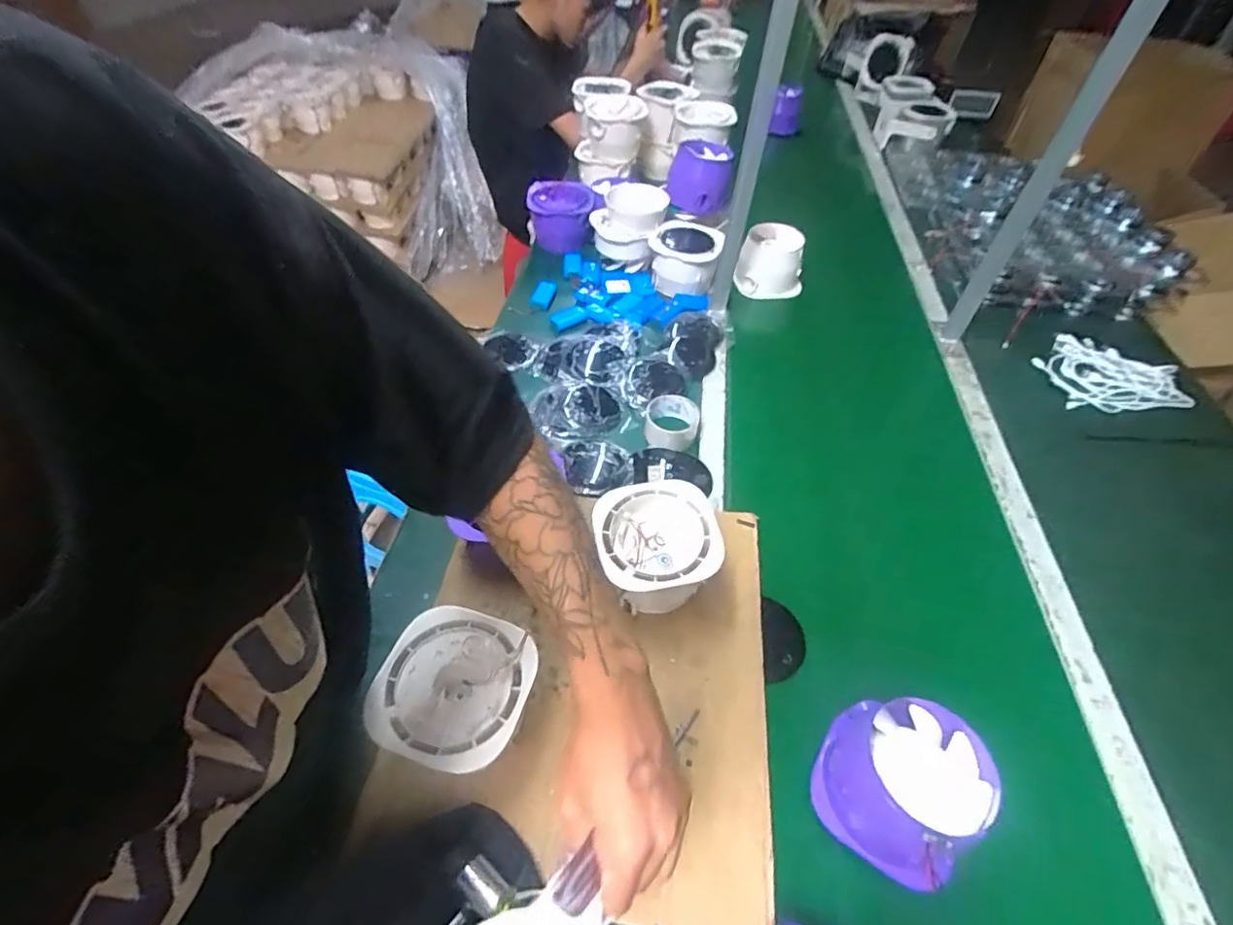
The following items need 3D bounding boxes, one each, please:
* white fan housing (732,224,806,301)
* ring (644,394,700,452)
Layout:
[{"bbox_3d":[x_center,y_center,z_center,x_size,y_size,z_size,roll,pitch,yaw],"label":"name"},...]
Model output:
[{"bbox_3d":[0.327,-0.419,1.176,0.136,0.121,0.115,11,51,7],"label":"white fan housing"},{"bbox_3d":[0.088,-0.066,0.870,0.083,0.037,0.087,13,51,9],"label":"ring"}]

